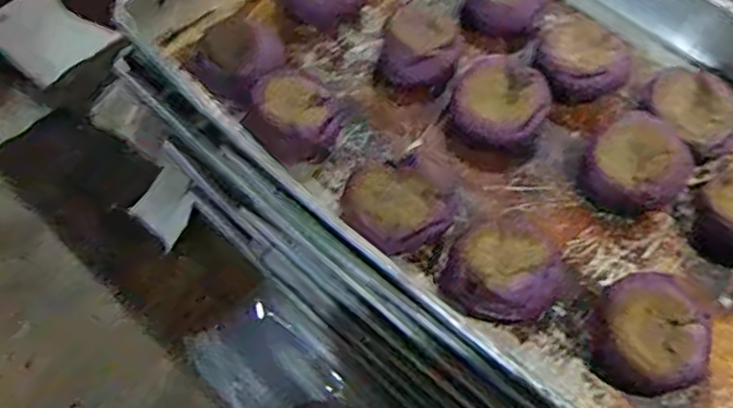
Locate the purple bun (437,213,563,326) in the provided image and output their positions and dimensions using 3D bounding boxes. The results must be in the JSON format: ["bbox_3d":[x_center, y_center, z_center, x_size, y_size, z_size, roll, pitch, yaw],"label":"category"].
[{"bbox_3d":[0.101,0.050,0.492,0.082,0.043,0.075,0,57,0],"label":"purple bun"}]

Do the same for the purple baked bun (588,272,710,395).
[{"bbox_3d":[0.209,0.093,0.474,0.080,0.036,0.096,21,59,13],"label":"purple baked bun"}]

